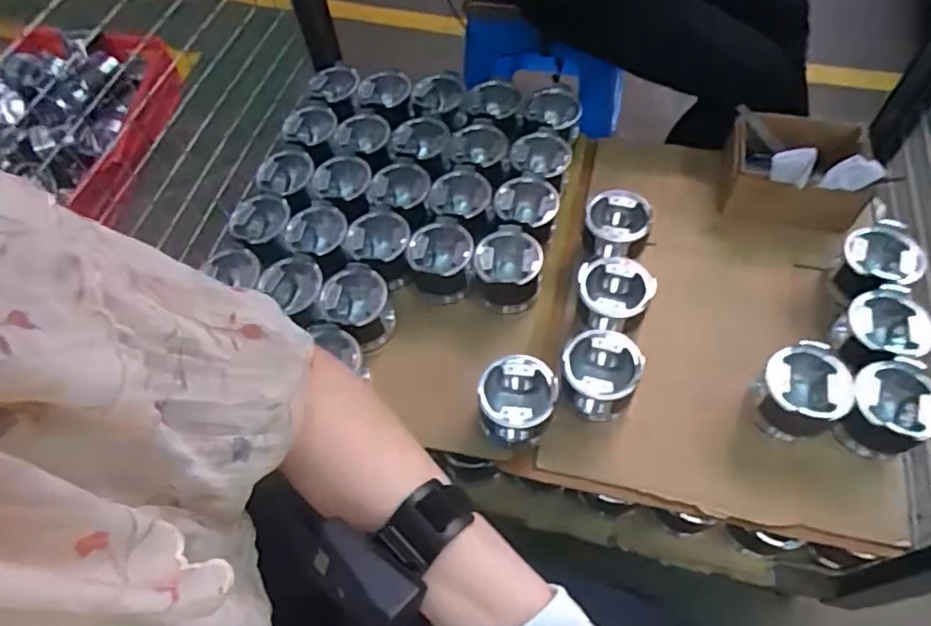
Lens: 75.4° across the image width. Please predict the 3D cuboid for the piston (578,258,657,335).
[{"bbox_3d":[0.208,-0.024,0.848,0.100,0.064,0.102,20,62,16],"label":"piston"}]

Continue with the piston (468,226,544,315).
[{"bbox_3d":[0.066,-0.064,0.897,0.095,0.089,0.104,-2,58,4],"label":"piston"}]

